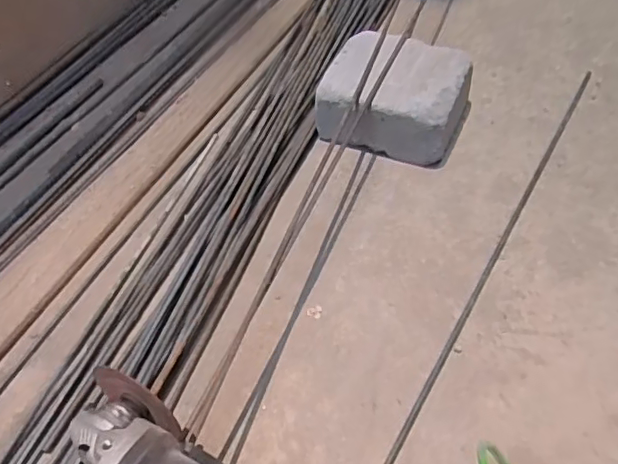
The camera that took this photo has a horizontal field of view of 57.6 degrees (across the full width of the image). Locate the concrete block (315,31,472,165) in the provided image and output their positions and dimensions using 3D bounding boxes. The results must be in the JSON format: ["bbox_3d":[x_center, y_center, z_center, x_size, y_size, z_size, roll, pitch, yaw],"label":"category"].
[{"bbox_3d":[0.127,-0.200,0.858,0.199,0.101,0.194,19,58,20],"label":"concrete block"}]

